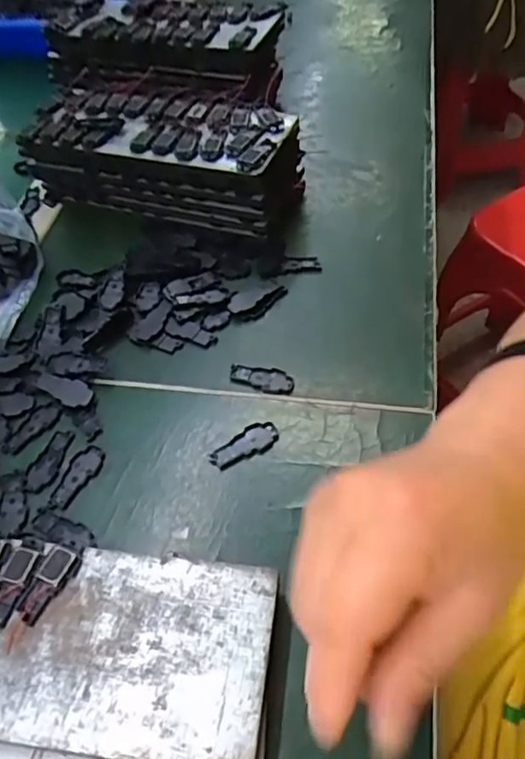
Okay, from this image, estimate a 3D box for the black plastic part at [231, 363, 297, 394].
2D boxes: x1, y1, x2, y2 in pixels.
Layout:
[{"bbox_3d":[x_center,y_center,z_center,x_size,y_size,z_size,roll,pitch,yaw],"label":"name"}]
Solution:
[{"bbox_3d":[0.000,-0.001,0.352,0.040,0.004,0.017,17,54,18],"label":"black plastic part"}]

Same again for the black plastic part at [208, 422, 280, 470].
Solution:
[{"bbox_3d":[-0.010,0.036,0.322,0.039,0.004,0.018,-34,56,-21],"label":"black plastic part"}]

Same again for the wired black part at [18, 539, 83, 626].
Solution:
[{"bbox_3d":[-0.097,0.091,0.266,0.015,0.005,0.035,18,55,19],"label":"wired black part"}]

